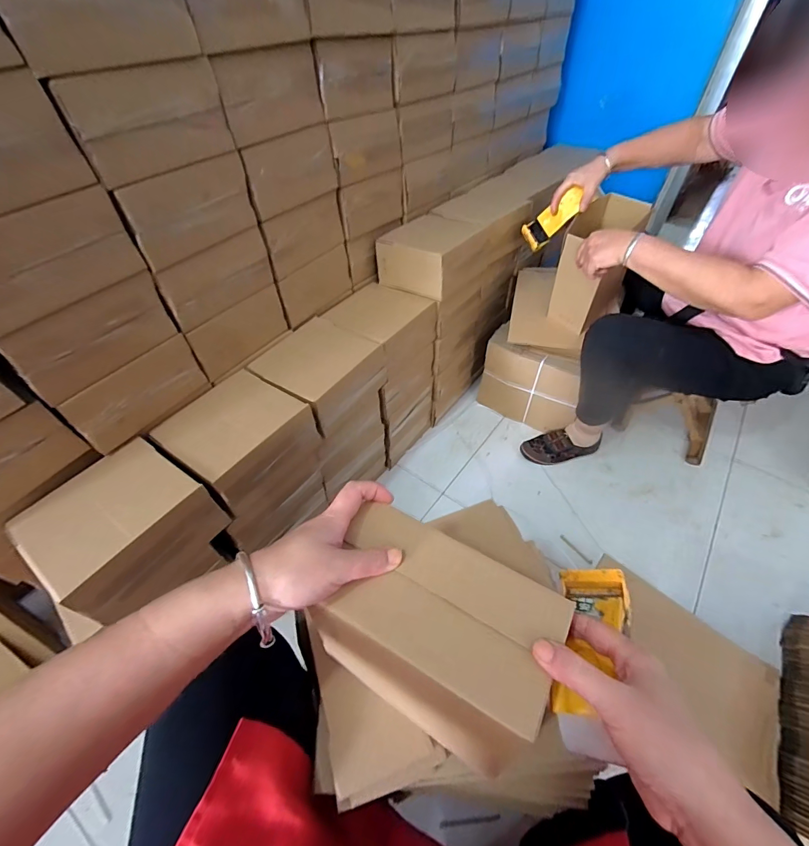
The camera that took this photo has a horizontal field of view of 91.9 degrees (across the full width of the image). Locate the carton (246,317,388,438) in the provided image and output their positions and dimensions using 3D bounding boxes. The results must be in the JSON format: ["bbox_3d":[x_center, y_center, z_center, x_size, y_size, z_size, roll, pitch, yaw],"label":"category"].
[{"bbox_3d":[-0.173,-0.099,0.804,0.189,0.103,0.209,27,54,22],"label":"carton"}]

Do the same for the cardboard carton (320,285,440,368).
[{"bbox_3d":[-0.054,-0.227,0.903,0.184,0.085,0.201,30,55,24],"label":"cardboard carton"}]

